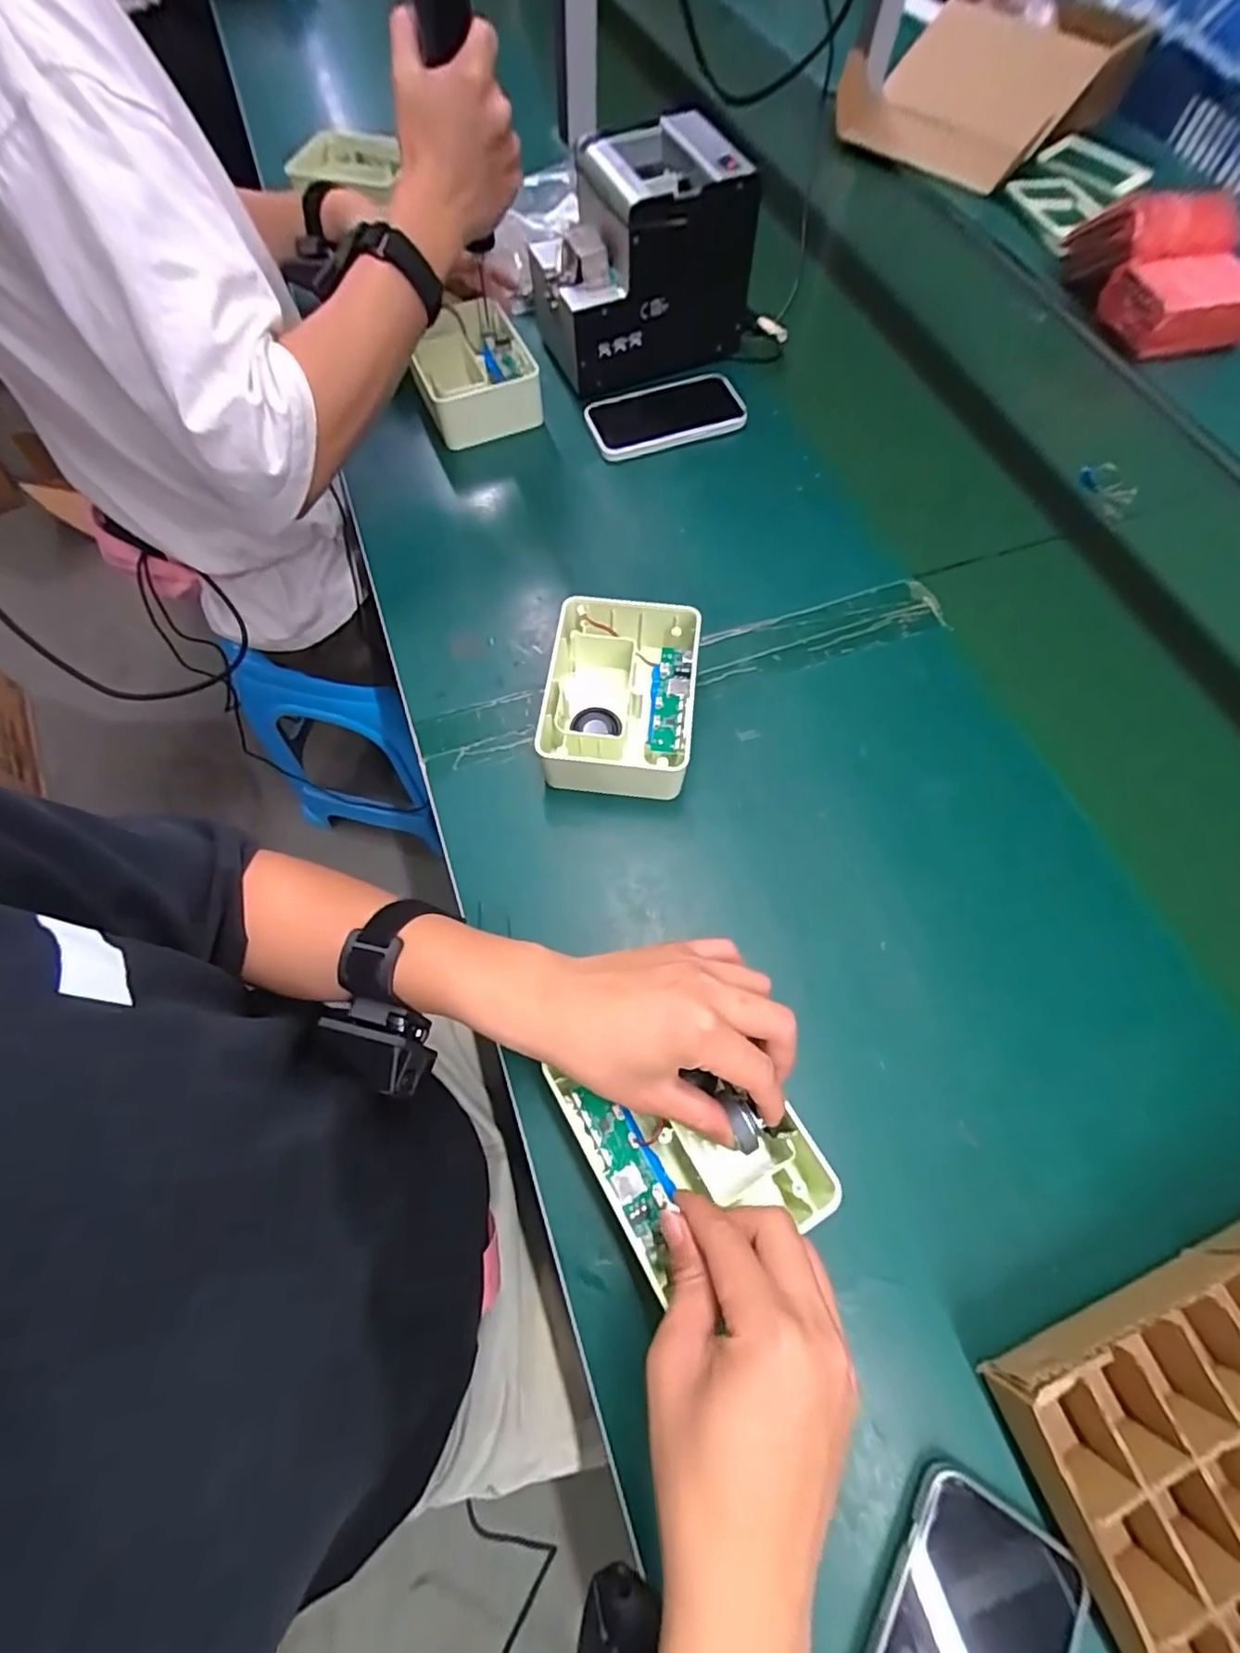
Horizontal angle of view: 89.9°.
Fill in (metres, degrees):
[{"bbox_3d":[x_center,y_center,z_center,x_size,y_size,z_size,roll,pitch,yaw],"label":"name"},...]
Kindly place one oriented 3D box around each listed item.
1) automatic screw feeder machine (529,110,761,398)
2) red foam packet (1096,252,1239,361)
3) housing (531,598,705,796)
[{"bbox_3d":[0.017,-0.534,0.603,0.190,0.168,0.112,-23,68,-12],"label":"automatic screw feeder machine"},{"bbox_3d":[0.619,-0.570,0.685,0.143,0.066,0.094,-10,66,-5],"label":"red foam packet"},{"bbox_3d":[0.000,-0.094,0.462,0.107,0.051,0.143,5,66,2],"label":"housing"}]

